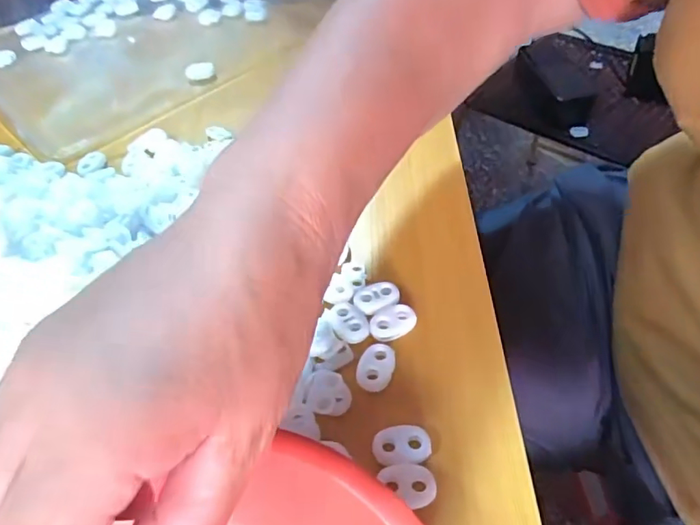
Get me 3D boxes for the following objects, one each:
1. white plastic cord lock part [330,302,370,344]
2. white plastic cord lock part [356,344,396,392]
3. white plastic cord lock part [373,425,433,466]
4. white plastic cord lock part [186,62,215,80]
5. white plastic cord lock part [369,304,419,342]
[{"bbox_3d":[-0.001,0.028,0.236,0.014,0.005,0.021,-38,54,-23],"label":"white plastic cord lock part"},{"bbox_3d":[0.011,0.045,0.221,0.015,0.005,0.021,9,51,15],"label":"white plastic cord lock part"},{"bbox_3d":[0.020,0.071,0.199,0.022,0.004,0.015,-5,48,3],"label":"white plastic cord lock part"},{"bbox_3d":[-0.118,-0.151,0.401,0.022,0.006,0.016,-18,49,-12],"label":"white plastic cord lock part"},{"bbox_3d":[0.020,0.026,0.233,0.022,0.004,0.014,-25,50,-14],"label":"white plastic cord lock part"}]

